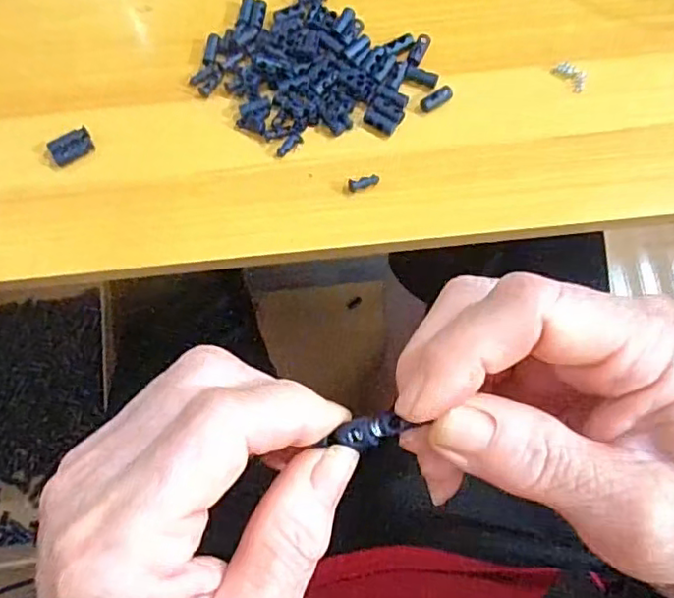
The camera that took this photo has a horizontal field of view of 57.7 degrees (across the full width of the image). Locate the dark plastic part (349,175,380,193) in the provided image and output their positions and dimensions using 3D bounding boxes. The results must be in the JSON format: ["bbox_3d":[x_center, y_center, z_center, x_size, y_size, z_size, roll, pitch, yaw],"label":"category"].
[{"bbox_3d":[0.015,-0.064,0.333,0.017,0.004,0.006,-15,74,-4],"label":"dark plastic part"}]

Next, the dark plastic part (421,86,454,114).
[{"bbox_3d":[0.056,-0.113,0.345,0.020,0.005,0.009,-33,76,-9],"label":"dark plastic part"}]

